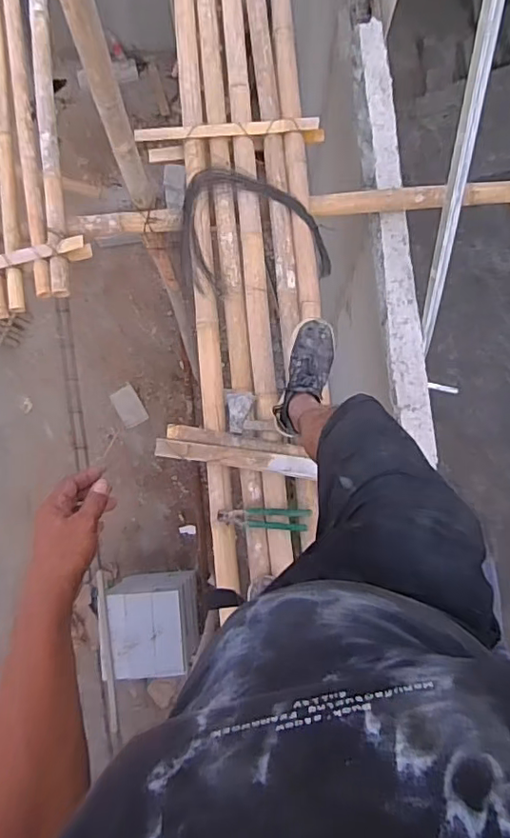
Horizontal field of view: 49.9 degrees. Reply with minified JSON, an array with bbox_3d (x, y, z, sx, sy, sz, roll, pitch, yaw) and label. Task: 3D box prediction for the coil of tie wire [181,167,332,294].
[{"bbox_3d":[-0.015,-0.555,1.559,0.411,0.037,0.364,-9,83,1],"label":"coil of tie wire"}]

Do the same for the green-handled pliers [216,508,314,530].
[{"bbox_3d":[0.025,0.265,1.453,0.239,0.031,0.054,2,83,2],"label":"green-handled pliers"}]

